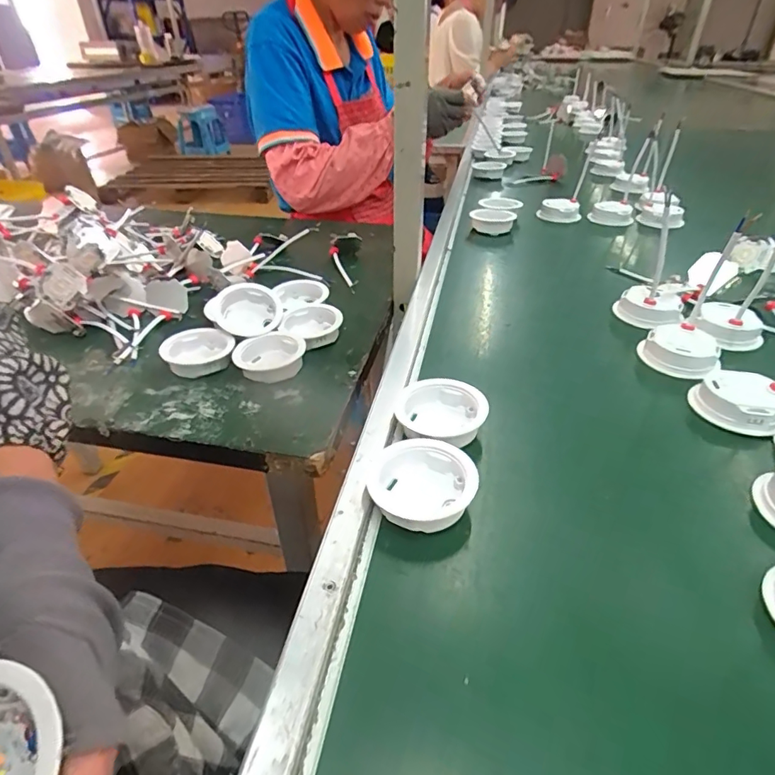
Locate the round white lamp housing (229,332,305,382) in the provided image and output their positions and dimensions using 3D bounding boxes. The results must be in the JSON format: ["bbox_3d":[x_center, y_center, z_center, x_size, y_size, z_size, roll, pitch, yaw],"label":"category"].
[{"bbox_3d":[-0.125,-0.035,0.514,0.070,0.025,0.057,-16,43,-24],"label":"round white lamp housing"}]

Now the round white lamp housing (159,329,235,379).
[{"bbox_3d":[-0.198,-0.037,0.518,0.069,0.024,0.058,4,38,-1],"label":"round white lamp housing"}]

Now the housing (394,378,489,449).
[{"bbox_3d":[0.040,0.021,0.393,0.070,0.025,0.073,3,38,-2],"label":"housing"}]

